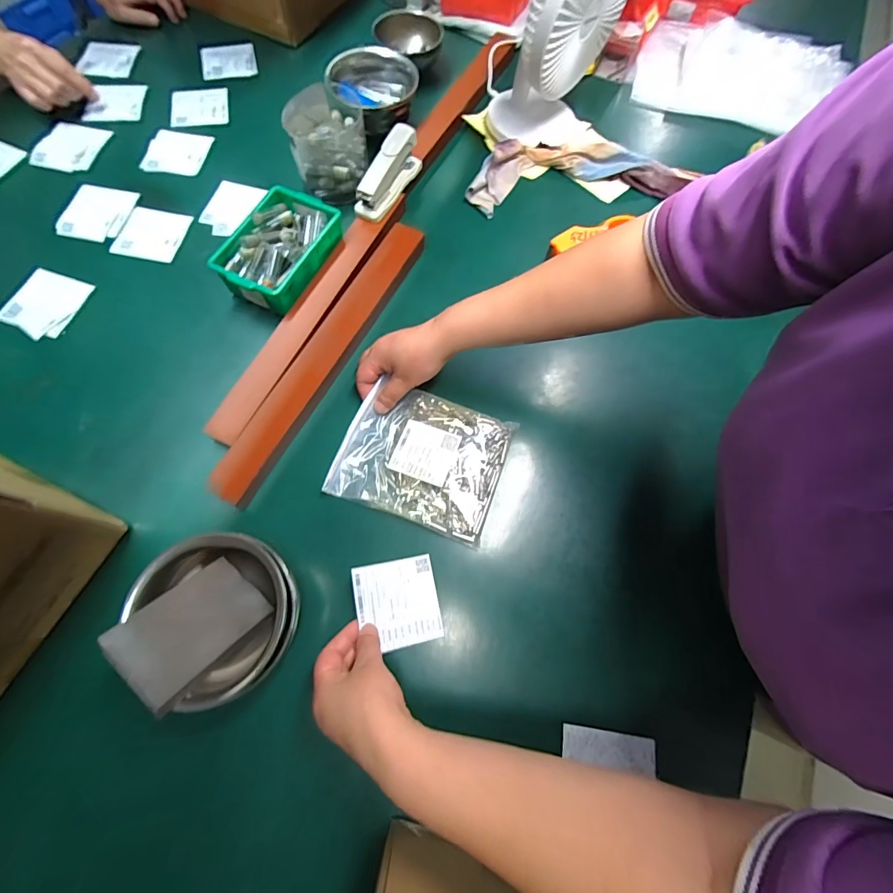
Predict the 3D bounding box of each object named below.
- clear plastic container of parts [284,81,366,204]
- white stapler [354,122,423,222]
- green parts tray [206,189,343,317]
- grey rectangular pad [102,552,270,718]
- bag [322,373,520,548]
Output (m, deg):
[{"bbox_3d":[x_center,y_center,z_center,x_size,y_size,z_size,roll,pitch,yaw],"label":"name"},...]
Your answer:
[{"bbox_3d":[-0.159,-0.407,0.547,0.100,0.078,0.102,-7,70,-5],"label":"clear plastic container of parts"},{"bbox_3d":[-0.074,-0.355,0.523,0.035,0.062,0.122,27,71,7],"label":"white stapler"},{"bbox_3d":[-0.205,-0.237,0.500,0.100,0.057,0.145,29,71,8],"label":"green parts tray"},{"bbox_3d":[-0.197,0.139,0.314,0.070,0.006,0.099,35,32,11],"label":"grey rectangular pad"},{"bbox_3d":[-0.026,0.010,0.436,0.167,0.017,0.139,19,70,4],"label":"bag"}]

